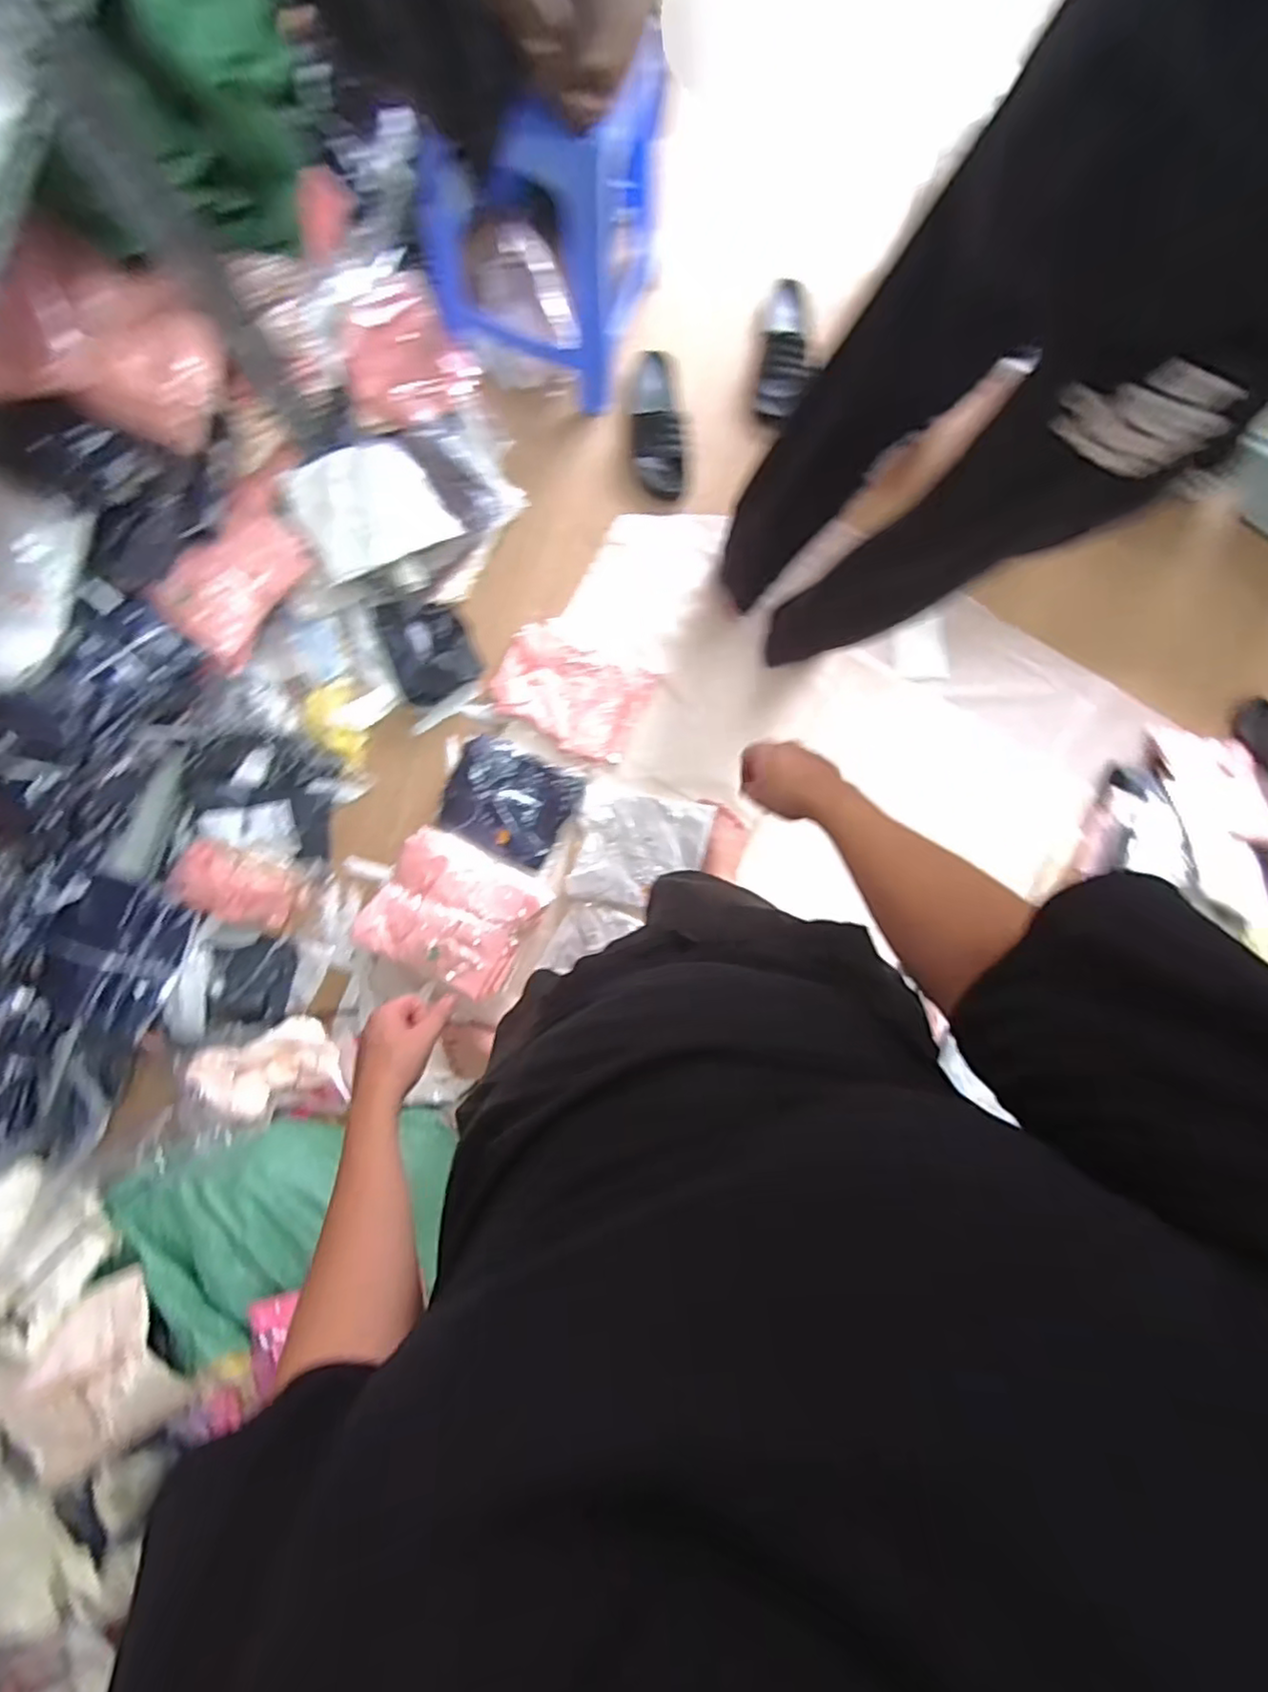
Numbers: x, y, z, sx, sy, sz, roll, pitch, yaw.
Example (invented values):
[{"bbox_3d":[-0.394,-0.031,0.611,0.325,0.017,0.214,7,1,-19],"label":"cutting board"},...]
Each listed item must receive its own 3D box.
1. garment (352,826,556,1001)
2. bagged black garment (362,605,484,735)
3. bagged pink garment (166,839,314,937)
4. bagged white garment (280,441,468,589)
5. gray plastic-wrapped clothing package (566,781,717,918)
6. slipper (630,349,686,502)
[{"bbox_3d":[-0.339,0.126,1.237,0.292,0.063,0.252,28,88,-5],"label":"garment"},{"bbox_3d":[-0.399,-0.370,1.283,0.176,0.045,0.245,-23,92,-5],"label":"bagged black garment"},{"bbox_3d":[-0.720,0.071,1.213,0.223,0.051,0.145,27,101,-28],"label":"bagged pink garment"},{"bbox_3d":[-0.482,-0.620,1.187,0.246,0.095,0.201,-29,93,-4],"label":"bagged white garment"},{"bbox_3d":[0.009,0.006,1.311,0.254,0.039,0.247,13,89,-5],"label":"gray plastic-wrapped clothing package"},{"bbox_3d":[0.041,-0.849,1.308,0.105,0.057,0.283,-7,90,-5],"label":"slipper"}]

